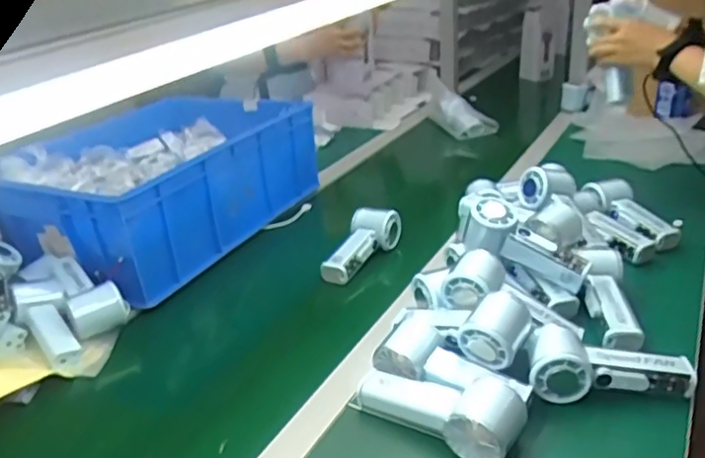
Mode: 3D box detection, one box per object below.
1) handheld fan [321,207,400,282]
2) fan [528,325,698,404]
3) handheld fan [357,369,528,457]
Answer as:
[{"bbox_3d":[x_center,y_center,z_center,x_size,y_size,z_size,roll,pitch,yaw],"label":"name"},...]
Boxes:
[{"bbox_3d":[0.015,0.017,0.866,0.055,0.055,0.149,8,29,26],"label":"handheld fan"},{"bbox_3d":[0.249,0.131,0.598,0.156,0.055,0.065,-4,26,3],"label":"fan"},{"bbox_3d":[0.079,0.163,0.558,0.156,0.049,0.062,7,27,36],"label":"handheld fan"}]

